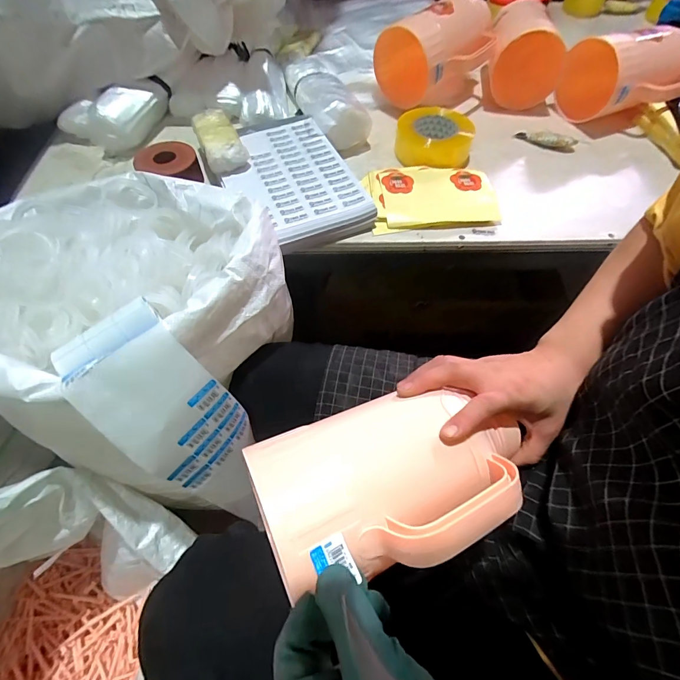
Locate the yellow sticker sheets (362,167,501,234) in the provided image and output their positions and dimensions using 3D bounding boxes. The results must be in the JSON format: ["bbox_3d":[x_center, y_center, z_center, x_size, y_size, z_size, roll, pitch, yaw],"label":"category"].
[{"bbox_3d":[0.154,-0.244,0.620,0.210,0.018,0.138,-6,58,-4],"label":"yellow sticker sheets"}]

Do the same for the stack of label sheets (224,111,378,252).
[{"bbox_3d":[-0.085,-0.284,0.624,0.191,0.029,0.305,-19,60,-12],"label":"stack of label sheets"}]

